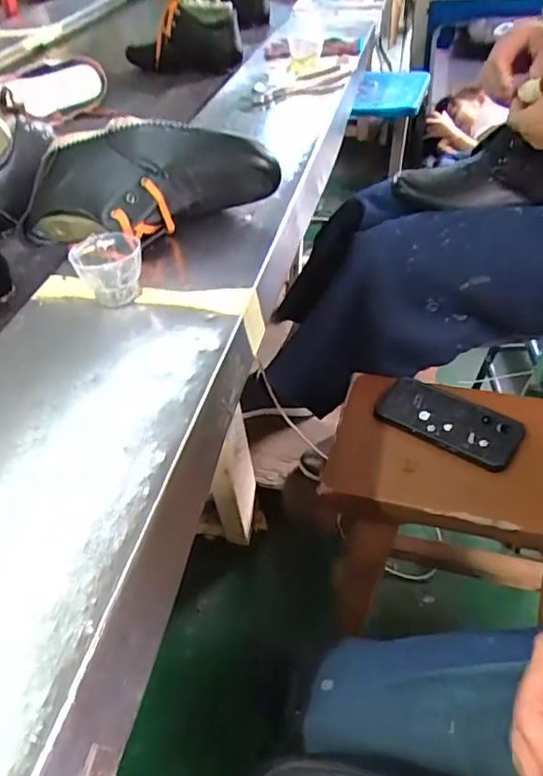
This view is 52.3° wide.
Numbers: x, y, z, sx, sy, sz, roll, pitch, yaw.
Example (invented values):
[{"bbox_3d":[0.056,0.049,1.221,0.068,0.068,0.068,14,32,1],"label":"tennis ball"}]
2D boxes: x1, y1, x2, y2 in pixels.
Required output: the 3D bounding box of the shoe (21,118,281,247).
[{"bbox_3d":[-0.131,-0.205,0.582,0.250,0.105,0.110,7,46,15],"label":"shoe"}]

